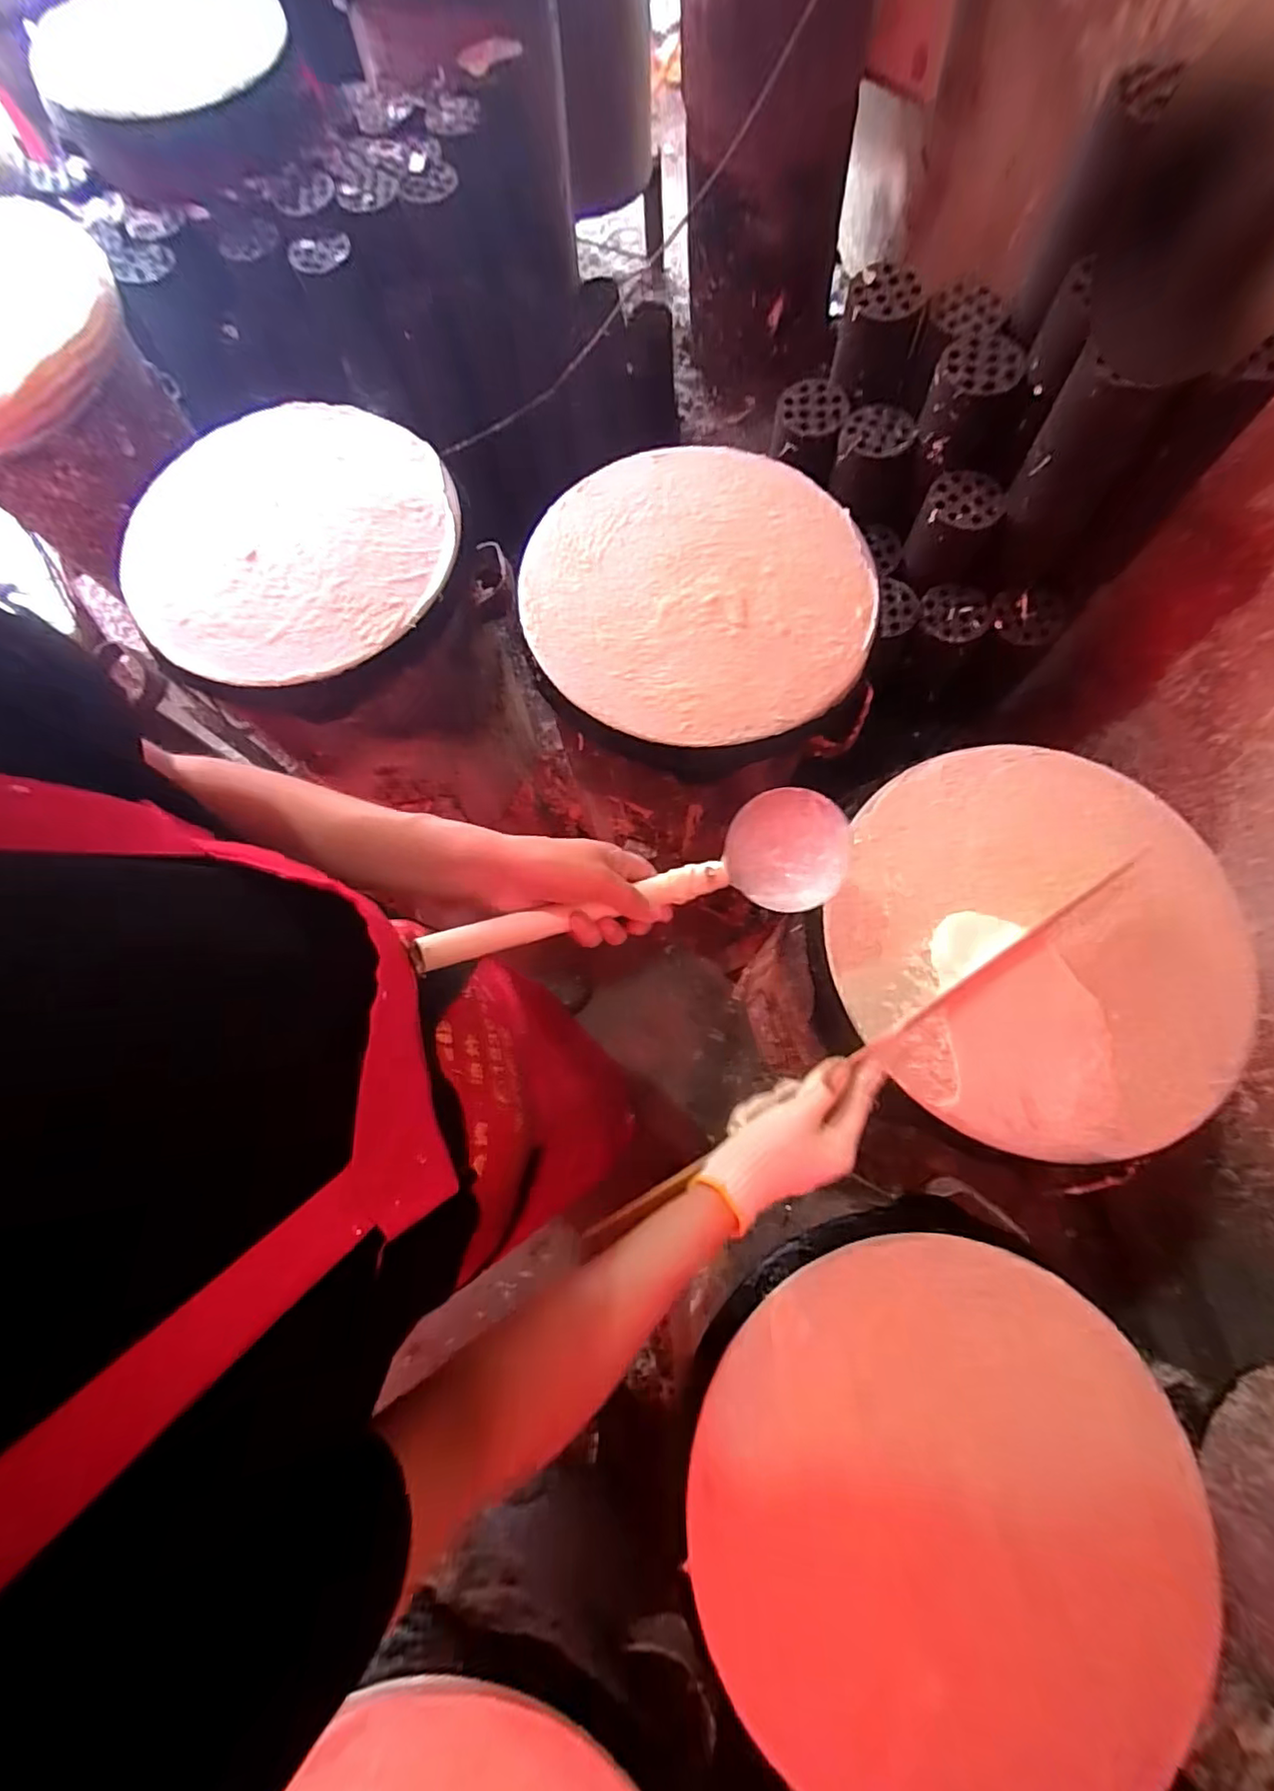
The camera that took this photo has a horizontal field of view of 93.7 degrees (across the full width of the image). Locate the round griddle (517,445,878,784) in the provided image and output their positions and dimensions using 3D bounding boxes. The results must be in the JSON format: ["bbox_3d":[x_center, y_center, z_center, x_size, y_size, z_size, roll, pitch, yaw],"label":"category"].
[{"bbox_3d":[0.062,-0.318,0.644,0.370,0.043,0.387,0,76,1],"label":"round griddle"}]

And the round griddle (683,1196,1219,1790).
[{"bbox_3d":[0.229,0.451,0.440,0.378,0.030,0.365,0,76,1],"label":"round griddle"}]

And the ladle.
[{"bbox_3d":[0.010,-0.008,0.418,0.320,0.062,0.090,-14,75,-26],"label":"ladle"}]

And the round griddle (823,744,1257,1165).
[{"bbox_3d":[0.363,0.032,0.527,0.352,0.047,0.362,21,77,7],"label":"round griddle"}]

